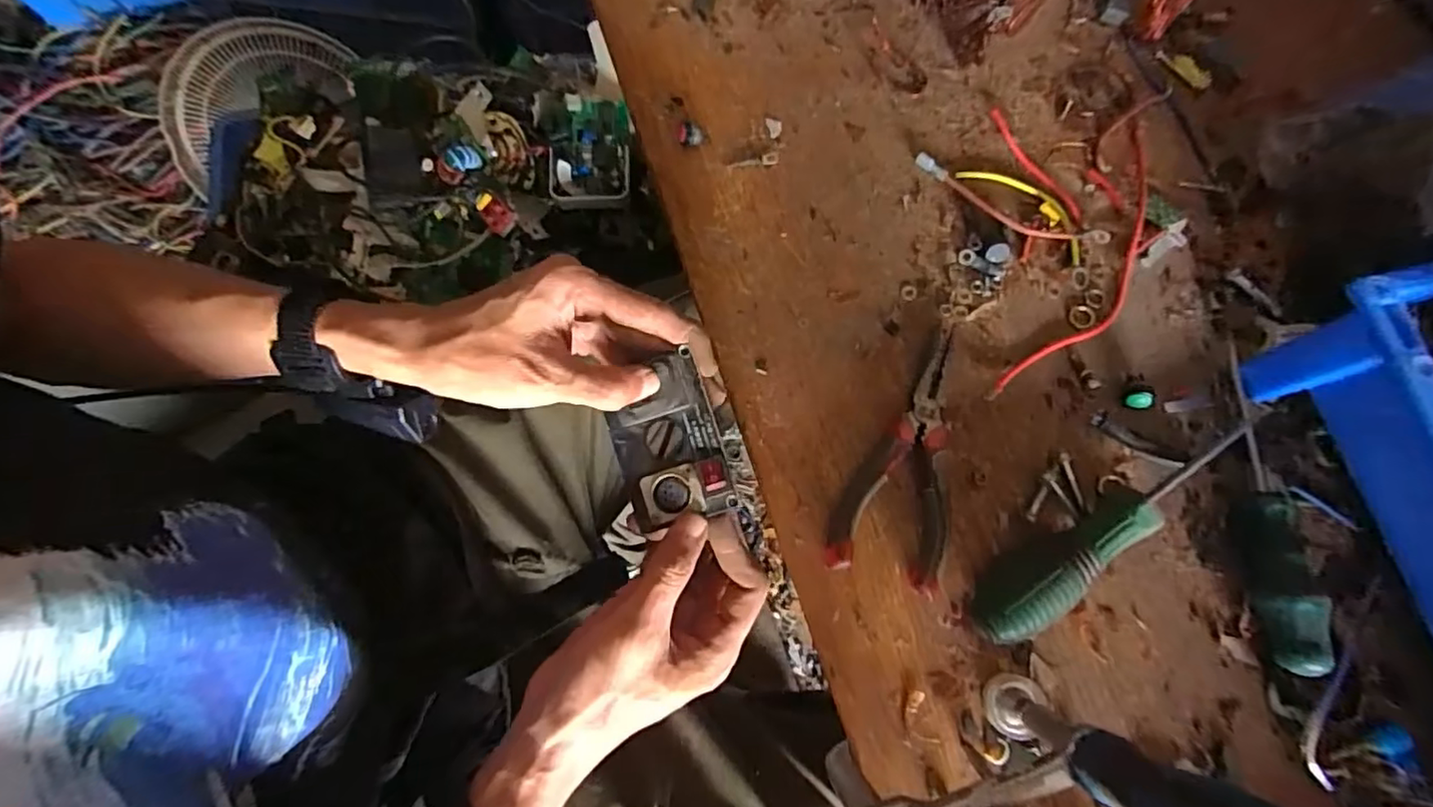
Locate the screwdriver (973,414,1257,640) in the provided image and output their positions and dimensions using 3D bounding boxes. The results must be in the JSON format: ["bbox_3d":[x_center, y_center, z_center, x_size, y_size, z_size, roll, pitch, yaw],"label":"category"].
[{"bbox_3d":[0.205,0.061,0.315,0.182,0.036,0.029,-34,75,-8],"label":"screwdriver"}]

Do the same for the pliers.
[{"bbox_3d":[0.100,0.028,0.340,0.058,0.013,0.142,10,74,5],"label":"pliers"}]

